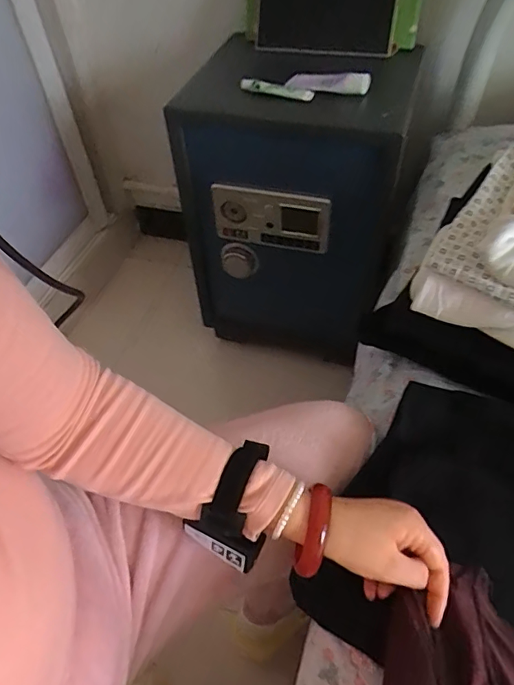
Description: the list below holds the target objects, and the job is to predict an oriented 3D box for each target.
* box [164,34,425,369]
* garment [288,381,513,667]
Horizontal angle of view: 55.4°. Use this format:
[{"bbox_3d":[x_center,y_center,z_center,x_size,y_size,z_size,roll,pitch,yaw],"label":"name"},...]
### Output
[{"bbox_3d":[0.081,-0.277,0.979,0.362,0.518,0.316,17,53,16],"label":"box"},{"bbox_3d":[0.209,0.164,0.441,0.252,0.045,0.263,16,57,25],"label":"garment"}]

